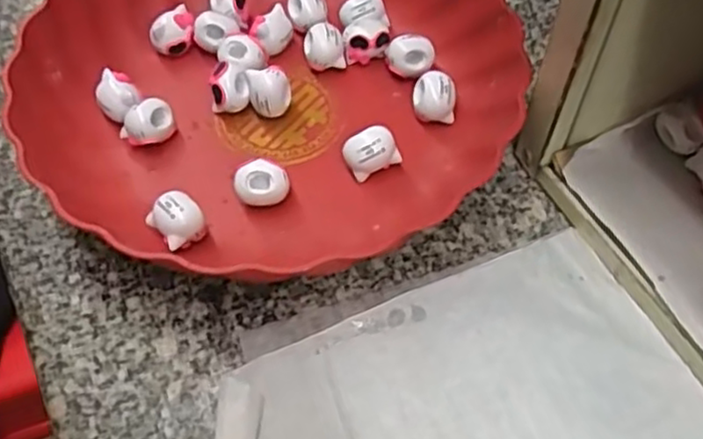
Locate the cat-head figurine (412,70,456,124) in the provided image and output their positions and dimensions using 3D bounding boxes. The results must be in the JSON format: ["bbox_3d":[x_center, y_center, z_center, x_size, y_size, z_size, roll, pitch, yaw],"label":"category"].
[{"bbox_3d":[0.043,-0.063,0.365,0.021,0.021,0.018,6,56,7],"label":"cat-head figurine"}]

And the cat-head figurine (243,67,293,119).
[{"bbox_3d":[-0.042,-0.065,0.367,0.021,0.029,0.016,-11,56,-5],"label":"cat-head figurine"}]

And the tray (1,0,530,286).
[{"bbox_3d":[-0.043,-0.078,0.366,0.245,0.045,0.219,-18,57,-9],"label":"tray"}]

